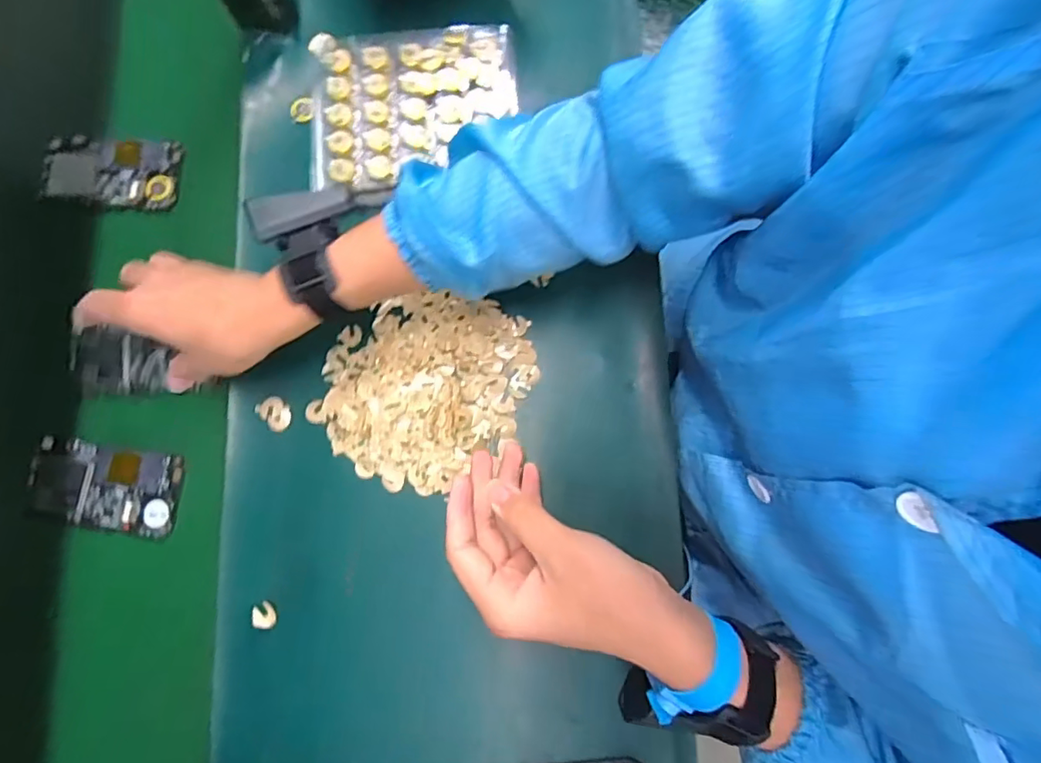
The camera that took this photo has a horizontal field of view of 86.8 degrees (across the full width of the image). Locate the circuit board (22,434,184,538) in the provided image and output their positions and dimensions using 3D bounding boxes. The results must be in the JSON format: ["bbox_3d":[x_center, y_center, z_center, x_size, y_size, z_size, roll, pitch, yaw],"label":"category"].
[{"bbox_3d":[-0.338,0.085,0.447,0.120,0.011,0.065,9,81,4],"label":"circuit board"}]

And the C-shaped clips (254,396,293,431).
[{"bbox_3d":[-0.200,0.025,0.447,0.030,0.004,0.021,41,80,9],"label":"C-shaped clips"}]

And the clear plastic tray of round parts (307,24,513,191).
[{"bbox_3d":[-0.093,-0.235,0.471,0.172,0.024,0.148,-3,77,0],"label":"clear plastic tray of round parts"}]

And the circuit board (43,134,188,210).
[{"bbox_3d":[-0.367,-0.189,0.491,0.120,0.017,0.063,4,80,4],"label":"circuit board"}]

